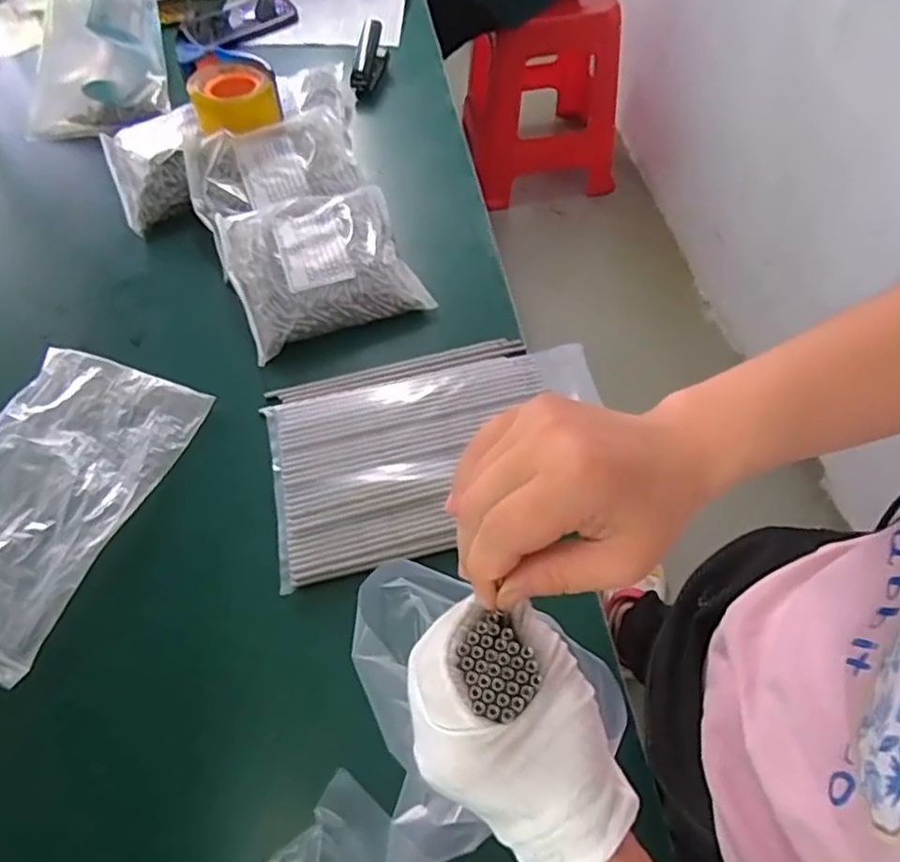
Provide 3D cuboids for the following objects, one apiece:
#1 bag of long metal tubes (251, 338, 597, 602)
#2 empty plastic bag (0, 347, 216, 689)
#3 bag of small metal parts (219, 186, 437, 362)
[{"bbox_3d":[-0.010,0.008,0.618,0.317,0.023,0.209,-12,58,-6],"label":"bag of long metal tubes"},{"bbox_3d":[-0.382,0.054,0.607,0.186,0.023,0.294,20,61,10],"label":"empty plastic bag"},{"bbox_3d":[-0.143,-0.188,0.711,0.188,0.046,0.181,-20,60,-10],"label":"bag of small metal parts"}]

